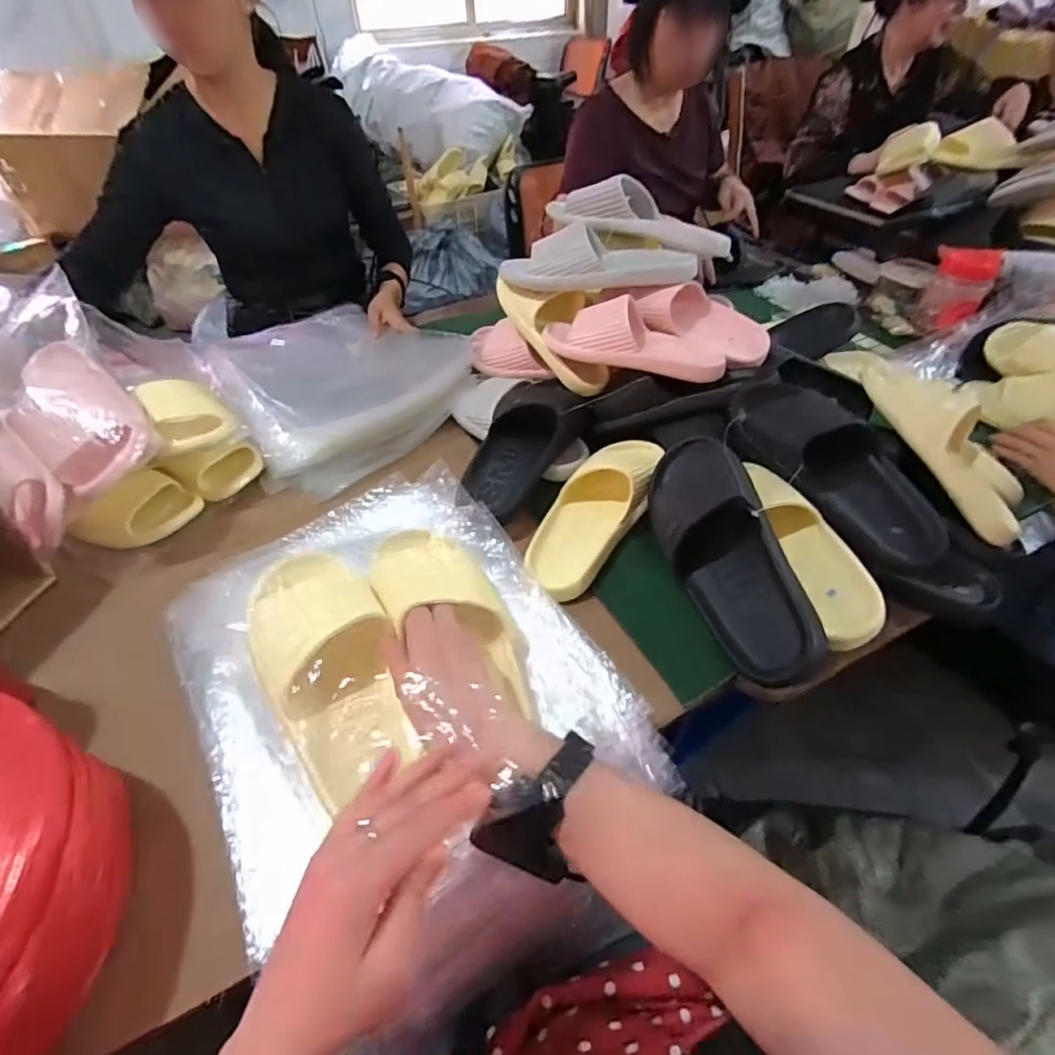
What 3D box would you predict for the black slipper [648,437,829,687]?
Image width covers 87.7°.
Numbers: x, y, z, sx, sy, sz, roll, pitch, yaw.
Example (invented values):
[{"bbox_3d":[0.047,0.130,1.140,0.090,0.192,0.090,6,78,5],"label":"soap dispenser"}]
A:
[{"bbox_3d":[0.205,0.026,0.565,0.087,0.107,0.267,1,60,-55],"label":"black slipper"}]

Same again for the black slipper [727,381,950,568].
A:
[{"bbox_3d":[0.342,-0.081,0.609,0.113,0.072,0.271,-24,49,-19],"label":"black slipper"}]

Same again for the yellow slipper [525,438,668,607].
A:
[{"bbox_3d":[0.081,-0.027,0.652,0.106,0.067,0.242,19,49,20],"label":"yellow slipper"}]

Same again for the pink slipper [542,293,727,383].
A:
[{"bbox_3d":[0.145,-0.259,0.740,0.246,0.065,0.099,15,48,17],"label":"pink slipper"}]

